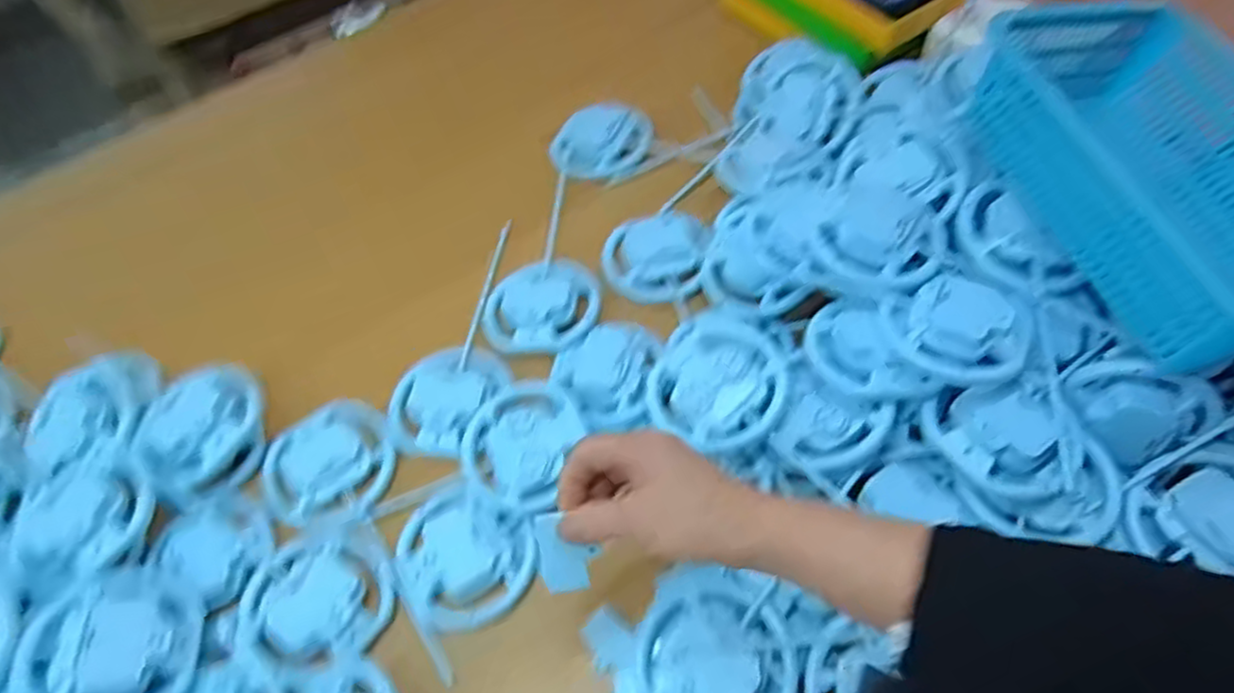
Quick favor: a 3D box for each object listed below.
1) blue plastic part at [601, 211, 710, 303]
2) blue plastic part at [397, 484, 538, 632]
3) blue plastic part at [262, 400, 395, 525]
[{"bbox_3d":[0.034,-0.090,0.687,0.096,0.027,0.097,-2,58,3],"label":"blue plastic part"},{"bbox_3d":[-0.113,0.156,0.542,0.099,0.020,0.091,-2,58,3],"label":"blue plastic part"},{"bbox_3d":[-0.232,0.092,0.596,0.096,0.018,0.095,-2,58,3],"label":"blue plastic part"}]

